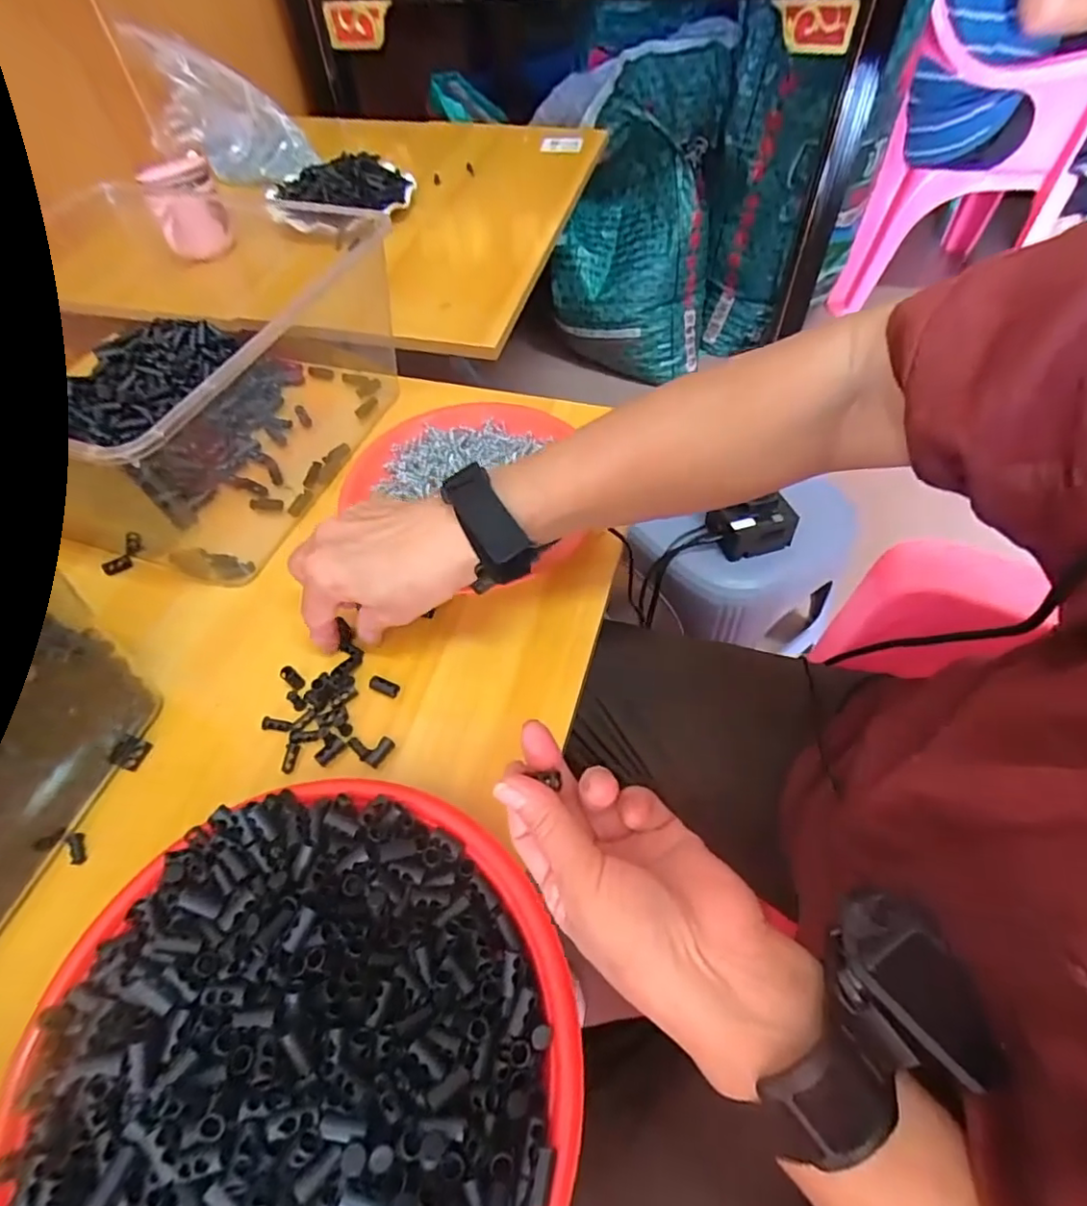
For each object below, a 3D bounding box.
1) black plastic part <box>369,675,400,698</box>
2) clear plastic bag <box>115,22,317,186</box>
[{"bbox_3d":[-0.102,0.053,0.379,0.020,0.005,0.009,21,60,19],"label":"black plastic part"},{"bbox_3d":[-0.432,-0.662,0.796,0.205,0.157,0.041,-3,55,4],"label":"clear plastic bag"}]

